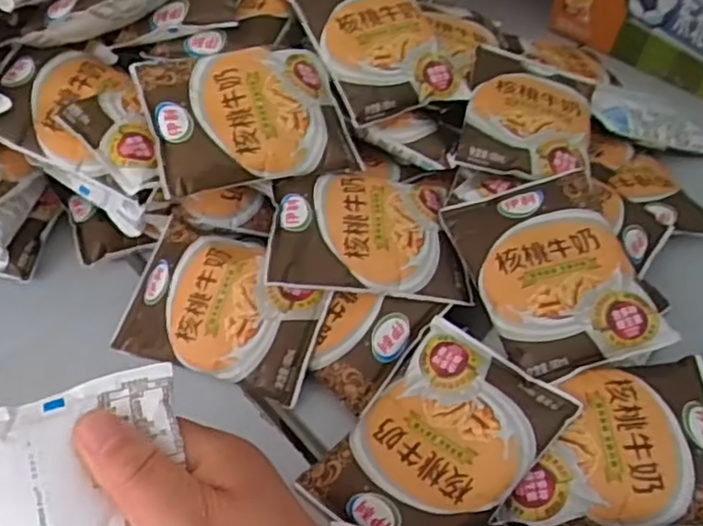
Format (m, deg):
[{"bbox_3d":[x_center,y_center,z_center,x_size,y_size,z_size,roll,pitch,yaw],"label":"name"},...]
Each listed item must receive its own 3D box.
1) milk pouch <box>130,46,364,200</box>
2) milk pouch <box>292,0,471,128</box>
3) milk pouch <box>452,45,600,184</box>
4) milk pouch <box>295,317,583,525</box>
[{"bbox_3d":[-0.064,-0.097,0.447,0.125,0.020,0.093,-12,72,-20],"label":"milk pouch"},{"bbox_3d":[0.018,-0.164,0.500,0.095,0.018,0.124,-20,73,-20],"label":"milk pouch"},{"bbox_3d":[0.127,-0.104,0.502,0.090,0.018,0.113,17,56,3],"label":"milk pouch"},{"bbox_3d":[0.048,0.098,0.385,0.093,0.019,0.122,29,67,36],"label":"milk pouch"}]

